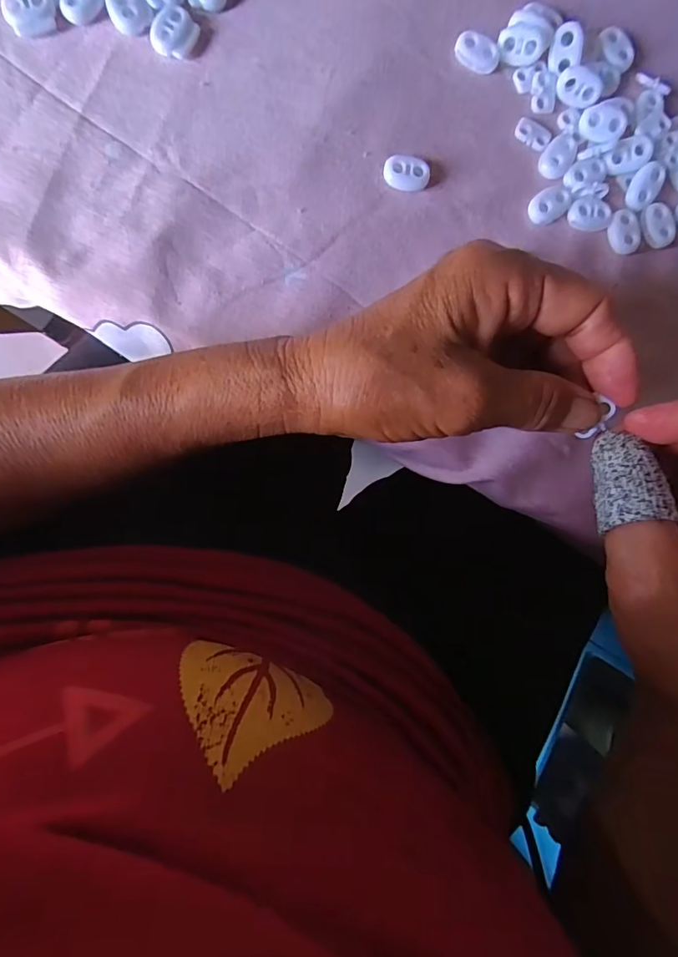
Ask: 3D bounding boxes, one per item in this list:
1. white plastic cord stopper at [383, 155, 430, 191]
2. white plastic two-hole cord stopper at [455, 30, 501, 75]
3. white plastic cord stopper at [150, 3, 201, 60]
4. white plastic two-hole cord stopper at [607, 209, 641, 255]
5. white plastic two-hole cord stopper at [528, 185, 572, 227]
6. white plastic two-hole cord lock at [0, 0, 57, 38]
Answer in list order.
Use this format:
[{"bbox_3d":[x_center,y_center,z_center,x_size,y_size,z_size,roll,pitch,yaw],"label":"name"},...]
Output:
[{"bbox_3d":[0.033,-0.149,0.235,0.022,0.006,0.015,-1,91,-5],"label":"white plastic cord stopper"},{"bbox_3d":[0.069,-0.211,0.238,0.023,0.005,0.015,24,89,-5],"label":"white plastic two-hole cord stopper"},{"bbox_3d":[-0.076,-0.206,0.223,0.017,0.005,0.021,37,87,-5],"label":"white plastic cord stopper"},{"bbox_3d":[0.146,-0.126,0.247,0.015,0.005,0.021,-8,92,-5],"label":"white plastic two-hole cord stopper"},{"bbox_3d":[0.106,-0.139,0.243,0.022,0.005,0.015,-33,94,-4],"label":"white plastic two-hole cord stopper"},{"bbox_3d":[-0.139,-0.210,0.217,0.022,0.005,0.018,-8,92,-5],"label":"white plastic two-hole cord lock"}]

